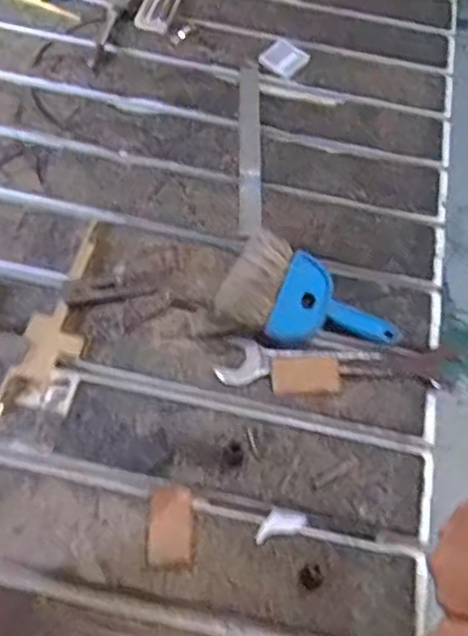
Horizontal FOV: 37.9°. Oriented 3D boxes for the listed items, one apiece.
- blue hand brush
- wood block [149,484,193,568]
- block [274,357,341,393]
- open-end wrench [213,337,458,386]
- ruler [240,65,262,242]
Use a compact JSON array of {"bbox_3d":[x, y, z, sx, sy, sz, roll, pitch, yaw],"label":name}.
[{"bbox_3d":[0.083,-0.016,0.713,0.186,0.045,0.133,22,58,9],"label":"blue hand brush"},{"bbox_3d":[-0.055,0.182,0.599,0.036,0.006,0.069,3,57,-4],"label":"wood block"},{"bbox_3d":[0.073,0.056,0.687,0.067,0.010,0.038,0,57,-6],"label":"block"},{"bbox_3d":[0.107,0.045,0.701,0.244,0.011,0.045,2,57,-5],"label":"open-end wrench"},{"bbox_3d":[0.021,-0.221,0.864,0.027,0.008,0.299,3,57,-4],"label":"ruler"}]

